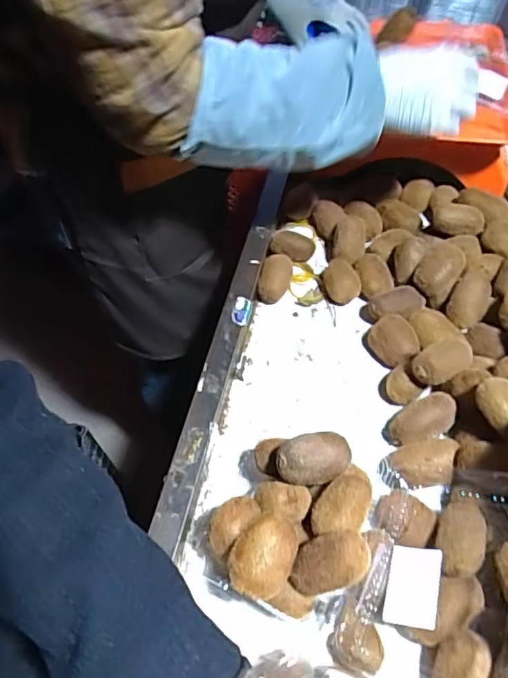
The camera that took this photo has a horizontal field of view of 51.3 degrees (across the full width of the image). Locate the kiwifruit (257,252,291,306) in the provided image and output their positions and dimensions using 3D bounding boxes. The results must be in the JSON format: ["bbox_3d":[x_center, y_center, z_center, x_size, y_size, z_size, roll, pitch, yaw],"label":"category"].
[{"bbox_3d":[0.027,-0.071,0.648,0.034,0.040,0.060,11,55,12],"label":"kiwifruit"}]

